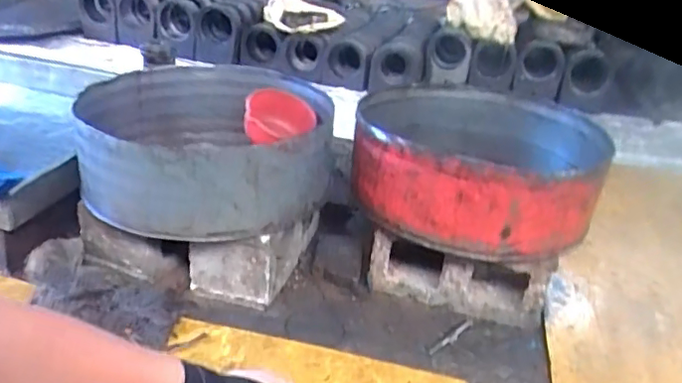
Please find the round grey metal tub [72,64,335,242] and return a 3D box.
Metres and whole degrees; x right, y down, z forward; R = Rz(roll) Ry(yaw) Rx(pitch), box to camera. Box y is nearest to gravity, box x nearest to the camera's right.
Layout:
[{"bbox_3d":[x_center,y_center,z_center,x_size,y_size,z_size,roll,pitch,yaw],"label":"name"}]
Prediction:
[{"bbox_3d":[-0.308,-0.130,1.273,0.527,0.182,0.605,1,28,-7],"label":"round grey metal tub"}]

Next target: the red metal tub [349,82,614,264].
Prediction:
[{"bbox_3d":[0.288,-0.070,1.241,0.516,0.180,0.499,4,28,-2],"label":"red metal tub"}]

